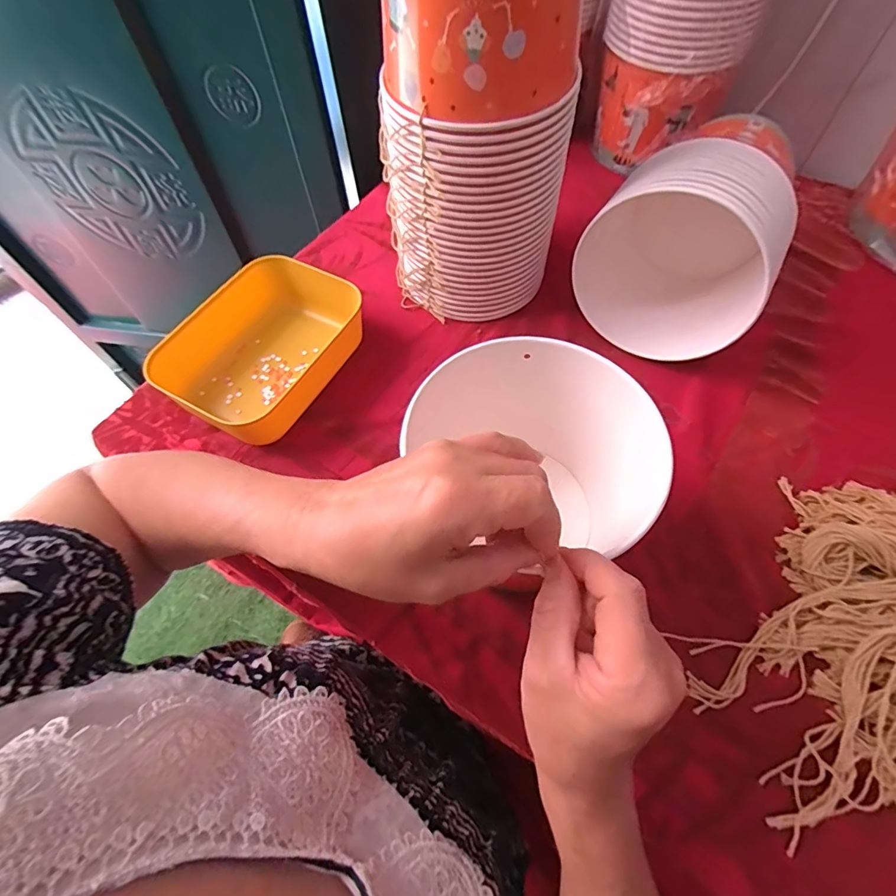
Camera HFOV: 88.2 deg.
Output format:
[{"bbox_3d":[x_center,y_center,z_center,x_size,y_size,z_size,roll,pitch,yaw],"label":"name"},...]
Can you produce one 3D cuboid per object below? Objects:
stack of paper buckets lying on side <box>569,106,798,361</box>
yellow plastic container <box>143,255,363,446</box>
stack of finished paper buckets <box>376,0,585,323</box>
[{"bbox_3d":[0.247,-0.222,0.458,0.155,0.156,0.224,27,65,16],"label":"stack of paper buckets lying on side"},{"bbox_3d":[-0.173,-0.103,0.466,0.141,0.061,0.200,26,64,16],"label":"yellow plastic container"},{"bbox_3d":[0.018,-0.272,0.395,0.147,0.323,0.121,28,65,17],"label":"stack of finished paper buckets"}]

